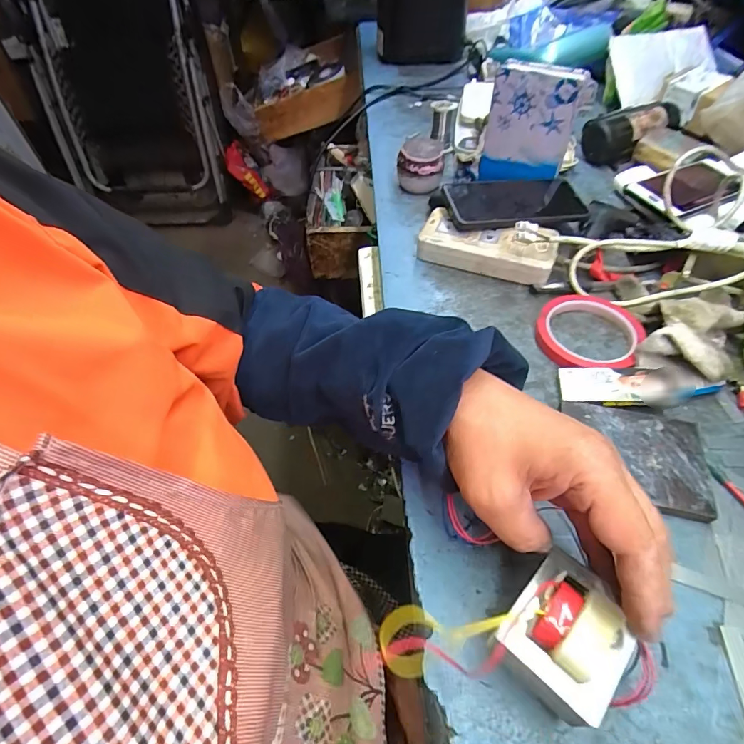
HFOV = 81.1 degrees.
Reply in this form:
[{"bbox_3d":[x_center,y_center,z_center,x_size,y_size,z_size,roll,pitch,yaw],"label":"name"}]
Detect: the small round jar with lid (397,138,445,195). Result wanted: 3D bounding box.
[{"bbox_3d":[0.066,-0.282,0.600,0.060,0.056,0.057,1,52,3],"label":"small round jar with lid"}]

